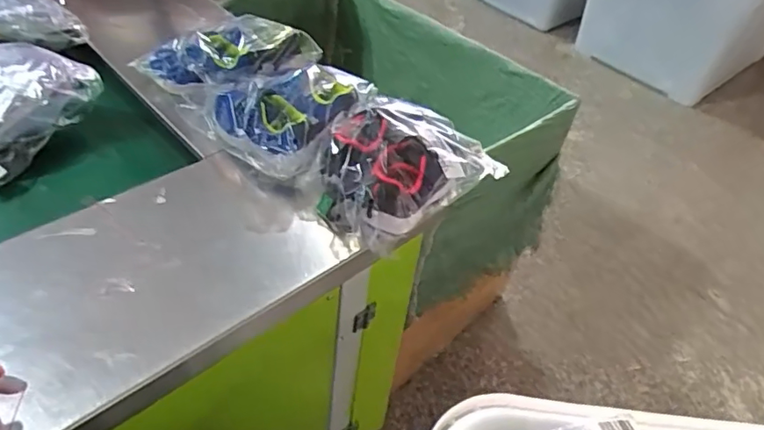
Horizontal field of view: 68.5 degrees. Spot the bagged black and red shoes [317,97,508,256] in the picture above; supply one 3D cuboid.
[{"bbox_3d":[0.016,-0.062,0.680,0.179,0.077,0.201,37,52,27],"label":"bagged black and red shoes"}]

